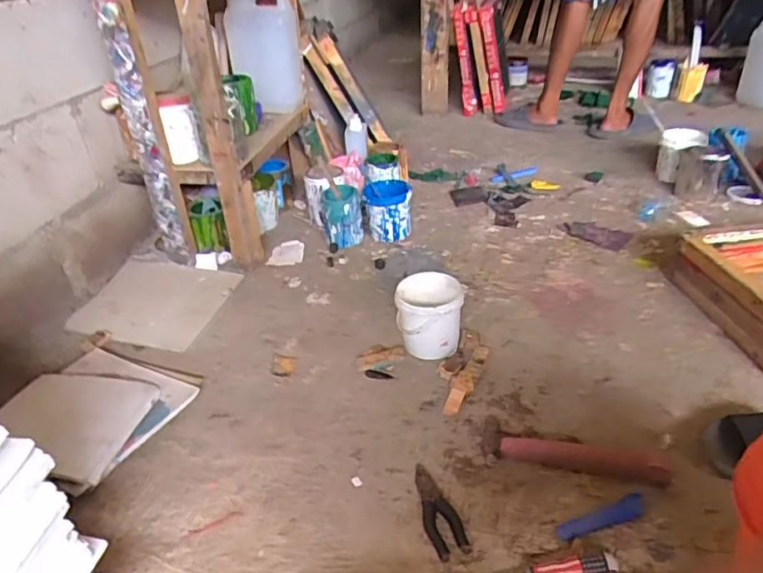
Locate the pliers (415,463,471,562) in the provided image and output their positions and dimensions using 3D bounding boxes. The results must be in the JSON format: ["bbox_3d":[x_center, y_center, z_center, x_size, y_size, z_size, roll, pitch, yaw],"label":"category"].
[{"bbox_3d":[0.077,0.307,0.792,0.049,0.017,0.141,-13,38,-10],"label":"pliers"}]

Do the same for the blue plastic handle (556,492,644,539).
[{"bbox_3d":[0.296,0.310,0.760,0.128,0.012,0.032,-15,38,-14],"label":"blue plastic handle"}]

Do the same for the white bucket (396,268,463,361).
[{"bbox_3d":[0.091,0.056,1.084,0.118,0.132,0.118,-4,33,2],"label":"white bucket"}]

